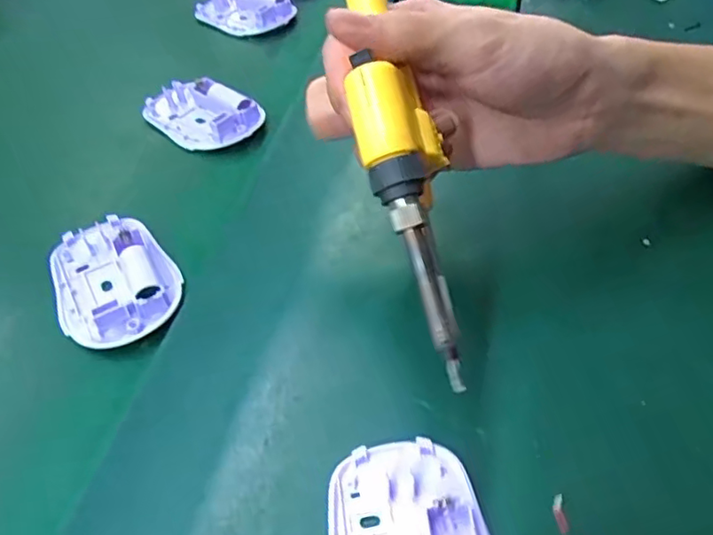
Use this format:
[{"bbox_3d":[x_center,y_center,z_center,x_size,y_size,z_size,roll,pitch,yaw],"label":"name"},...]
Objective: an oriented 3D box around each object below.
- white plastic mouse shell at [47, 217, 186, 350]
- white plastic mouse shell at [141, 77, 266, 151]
[{"bbox_3d":[-0.132,0.003,0.311,0.060,0.015,0.089,-29,54,-24],"label":"white plastic mouse shell"},{"bbox_3d":[-0.111,-0.111,0.409,0.089,0.016,0.050,25,53,21],"label":"white plastic mouse shell"}]

